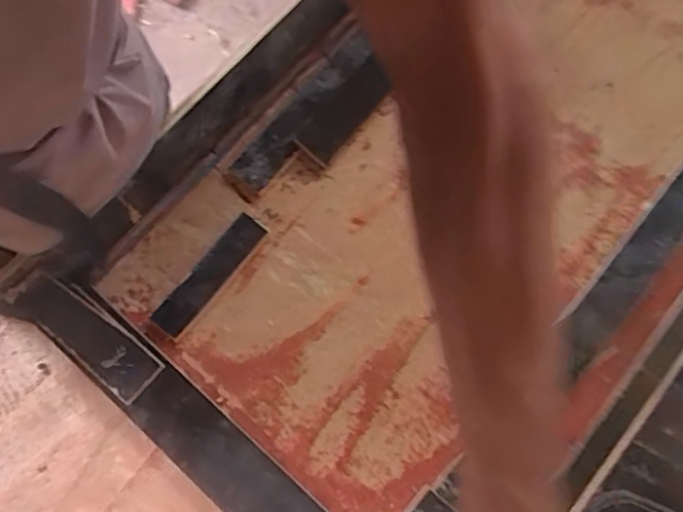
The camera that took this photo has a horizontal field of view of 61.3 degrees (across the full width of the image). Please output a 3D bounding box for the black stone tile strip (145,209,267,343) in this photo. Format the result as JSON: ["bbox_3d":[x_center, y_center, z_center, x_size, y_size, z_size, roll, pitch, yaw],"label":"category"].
[{"bbox_3d":[-0.178,0.025,0.774,0.050,0.011,0.187,37,75,8],"label":"black stone tile strip"}]

